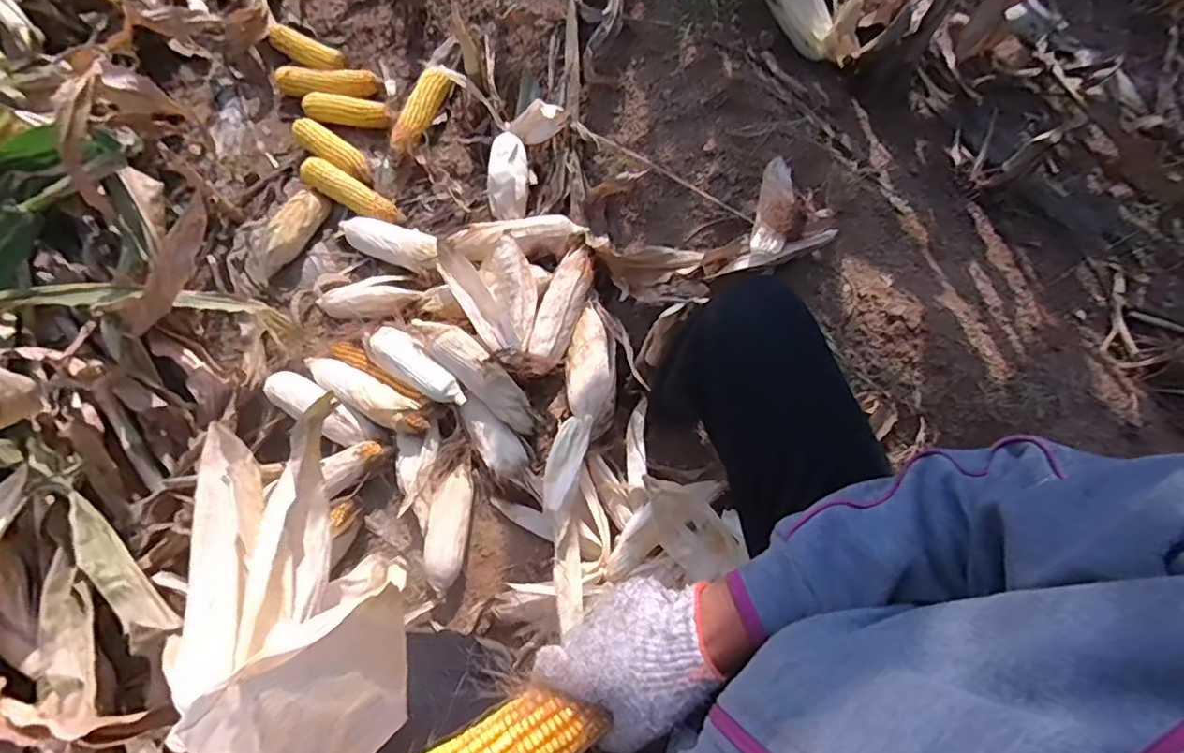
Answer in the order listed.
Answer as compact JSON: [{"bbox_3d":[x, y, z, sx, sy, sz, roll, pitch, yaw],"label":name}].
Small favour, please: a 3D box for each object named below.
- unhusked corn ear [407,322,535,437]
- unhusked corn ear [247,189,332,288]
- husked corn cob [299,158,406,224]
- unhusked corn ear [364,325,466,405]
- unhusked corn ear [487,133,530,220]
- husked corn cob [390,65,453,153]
[{"bbox_3d":[-0.179,-0.008,0.942,0.250,0.056,0.061,44,76,-4],"label":"unhusked corn ear"},{"bbox_3d":[-0.567,-0.265,1.104,0.084,0.051,0.200,36,72,12],"label":"unhusked corn ear"},{"bbox_3d":[-0.450,-0.345,1.128,0.223,0.047,0.057,31,71,10],"label":"husked corn cob"},{"bbox_3d":[-0.284,-0.019,0.958,0.205,0.045,0.061,35,72,11],"label":"unhusked corn ear"},{"bbox_3d":[-0.157,-0.380,1.122,0.075,0.051,0.178,1,69,-1],"label":"unhusked corn ear"},{"bbox_3d":[-0.332,-0.506,1.146,0.062,0.058,0.175,27,85,11],"label":"husked corn cob"}]

